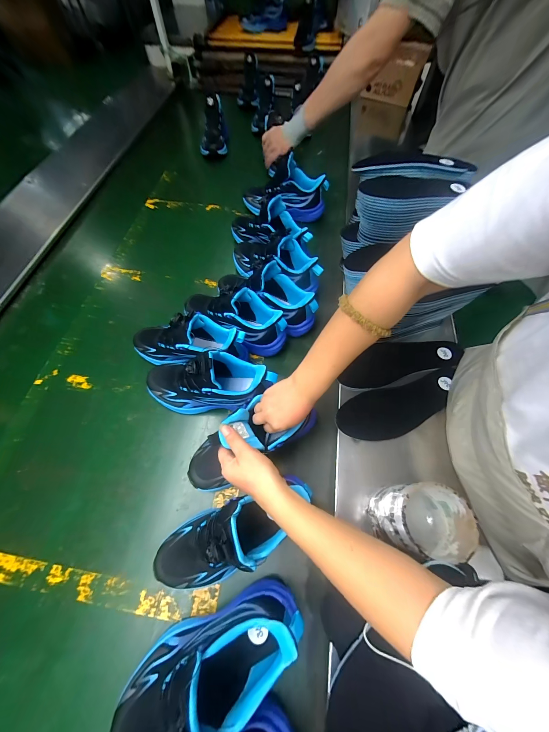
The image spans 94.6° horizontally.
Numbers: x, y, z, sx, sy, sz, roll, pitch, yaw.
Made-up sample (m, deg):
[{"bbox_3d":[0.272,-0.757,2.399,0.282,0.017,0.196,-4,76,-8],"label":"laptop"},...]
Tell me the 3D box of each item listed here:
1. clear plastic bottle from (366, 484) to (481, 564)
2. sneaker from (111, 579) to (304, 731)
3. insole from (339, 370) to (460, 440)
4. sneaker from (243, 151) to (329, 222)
[{"bbox_3d":[0.184,0.199,0.329,0.084,0.104,0.078,2,61,-4],"label":"clear plastic bottle"},{"bbox_3d":[-0.073,0.340,0.281,0.227,0.129,0.087,-23,65,-10],"label":"sneaker"},{"bbox_3d":[0.231,0.073,0.460,0.241,0.007,0.086,-16,68,-9],"label":"insole"},{"bbox_3d":[0.027,-0.479,0.687,0.215,0.115,0.080,22,62,7],"label":"sneaker"}]

